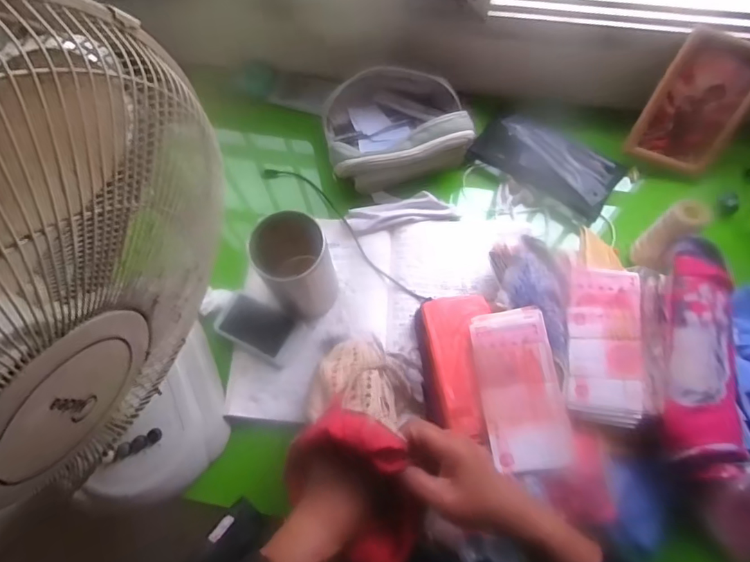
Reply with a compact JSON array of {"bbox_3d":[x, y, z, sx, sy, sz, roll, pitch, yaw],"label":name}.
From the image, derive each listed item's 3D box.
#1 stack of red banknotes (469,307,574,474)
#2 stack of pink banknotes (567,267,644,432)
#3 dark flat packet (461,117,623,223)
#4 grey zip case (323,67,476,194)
[{"bbox_3d":[0.167,0.124,0.564,0.089,0.012,0.178,-11,80,9],"label":"stack of red banknotes"},{"bbox_3d":[0.272,0.074,0.576,0.089,0.034,0.179,6,70,5],"label":"stack of pink banknotes"},{"bbox_3d":[0.269,-0.189,0.763,0.215,0.031,0.113,33,74,14],"label":"dark flat packet"},{"bbox_3d":[0.032,-0.231,0.737,0.207,0.075,0.161,-12,69,-2],"label":"grey zip case"}]

